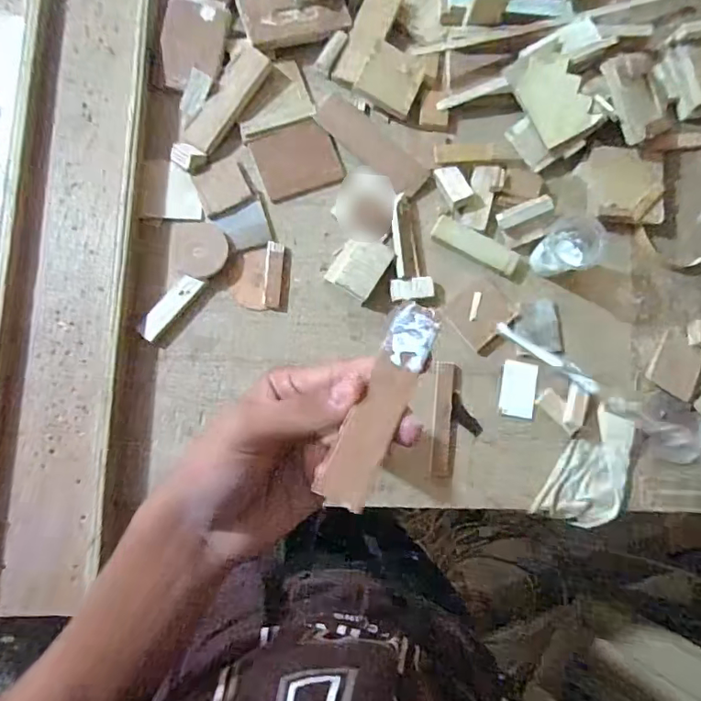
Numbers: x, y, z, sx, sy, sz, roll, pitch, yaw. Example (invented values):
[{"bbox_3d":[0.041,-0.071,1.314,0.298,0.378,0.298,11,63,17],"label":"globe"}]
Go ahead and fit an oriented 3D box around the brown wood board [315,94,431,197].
[{"bbox_3d":[0.031,-0.287,0.720,0.174,0.011,0.057,43,81,3],"label":"brown wood board"}]

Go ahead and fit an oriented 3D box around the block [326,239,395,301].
[{"bbox_3d":[0.012,-0.110,0.678,0.061,0.029,0.080,32,81,2],"label":"block"}]

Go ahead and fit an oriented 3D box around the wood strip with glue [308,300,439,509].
[{"bbox_3d":[0.015,0.022,0.230,0.021,0.004,0.097,25,72,0],"label":"wood strip with glue"}]

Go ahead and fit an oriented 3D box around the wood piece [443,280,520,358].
[{"bbox_3d":[0.179,-0.045,0.689,0.077,0.011,0.081,-42,86,-8],"label":"wood piece"}]

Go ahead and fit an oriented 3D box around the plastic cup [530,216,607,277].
[{"bbox_3d":[0.283,-0.132,0.677,0.071,0.076,0.061,-8,82,-5],"label":"plastic cup"}]

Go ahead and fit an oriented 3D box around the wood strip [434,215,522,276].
[{"bbox_3d":[0.170,-0.141,0.701,0.121,0.011,0.036,30,81,1],"label":"wood strip"}]

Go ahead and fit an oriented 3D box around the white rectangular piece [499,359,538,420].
[{"bbox_3d":[0.225,0.052,0.687,0.047,0.006,0.072,9,81,-2],"label":"white rectangular piece"}]

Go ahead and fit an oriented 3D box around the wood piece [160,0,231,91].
[{"bbox_3d":[-0.214,-0.413,0.700,0.079,0.008,0.123,11,90,-19],"label":"wood piece"}]

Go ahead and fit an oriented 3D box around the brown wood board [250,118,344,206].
[{"bbox_3d":[-0.073,-0.260,0.705,0.107,0.007,0.090,-24,84,-7],"label":"brown wood board"}]

